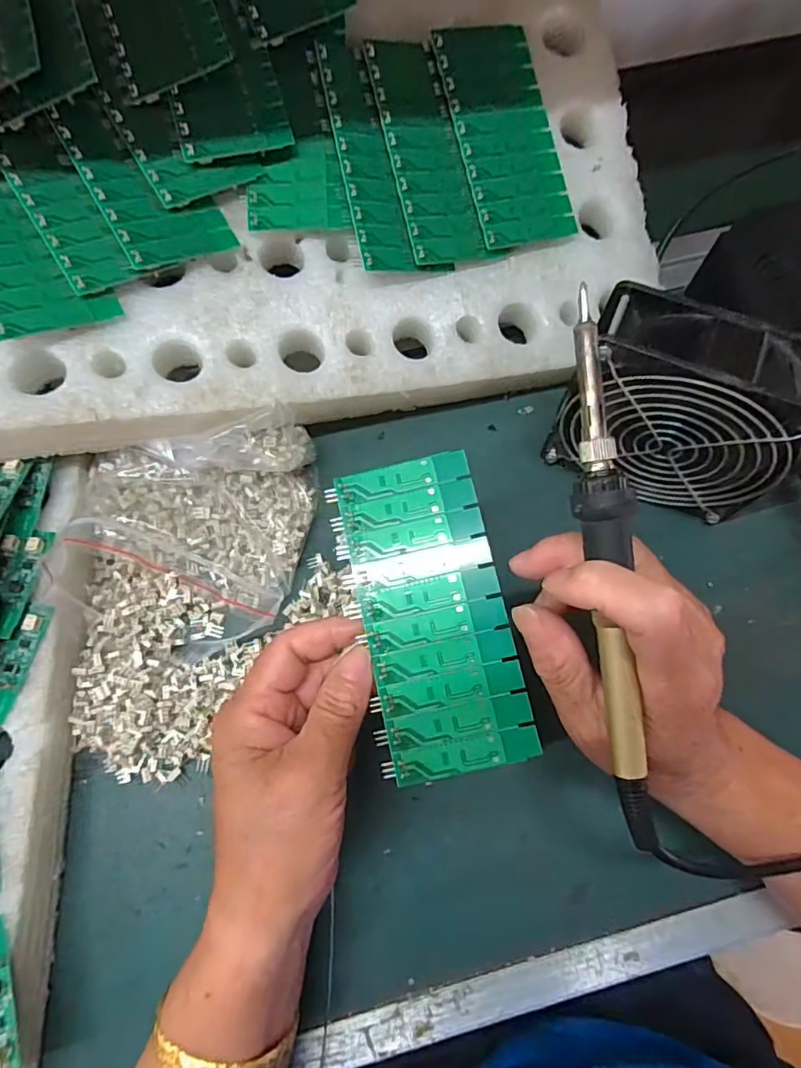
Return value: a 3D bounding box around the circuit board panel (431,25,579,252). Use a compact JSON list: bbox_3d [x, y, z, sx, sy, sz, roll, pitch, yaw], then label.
[{"bbox_3d":[0.066,-0.249,0.343,0.063,0.004,0.135,-15,90,-12],"label":"circuit board panel"}]

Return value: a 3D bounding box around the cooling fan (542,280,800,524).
[{"bbox_3d":[0.150,-0.063,0.302,0.121,0.116,0.051,18,72,6],"label":"cooling fan"}]

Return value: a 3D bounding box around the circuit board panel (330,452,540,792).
[{"bbox_3d":[0.015,0.034,0.246,0.061,0.011,0.138,-12,80,-6],"label":"circuit board panel"}]

